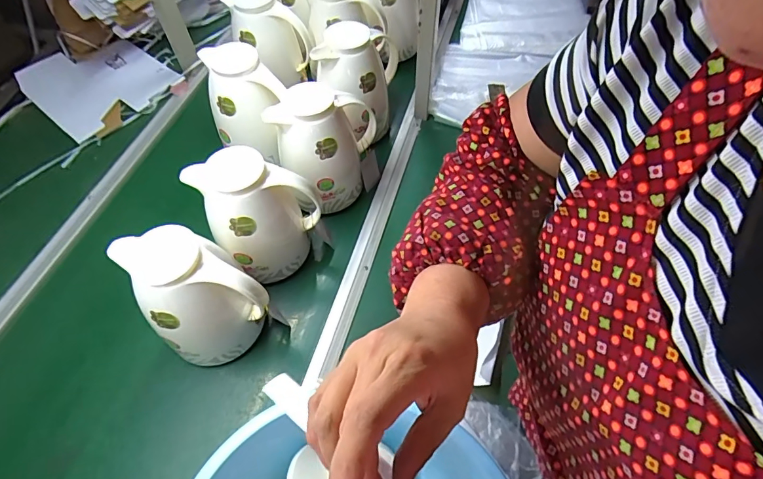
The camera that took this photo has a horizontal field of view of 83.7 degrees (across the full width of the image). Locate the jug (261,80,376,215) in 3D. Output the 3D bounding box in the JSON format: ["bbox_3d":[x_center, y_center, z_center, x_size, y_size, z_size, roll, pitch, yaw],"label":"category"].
[{"bbox_3d":[-0.117,-0.171,0.817,0.147,0.207,0.207,14,58,11],"label":"jug"}]

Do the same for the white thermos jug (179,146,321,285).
[{"bbox_3d":[-0.204,-0.044,0.710,0.128,0.199,0.144,39,66,24],"label":"white thermos jug"}]

